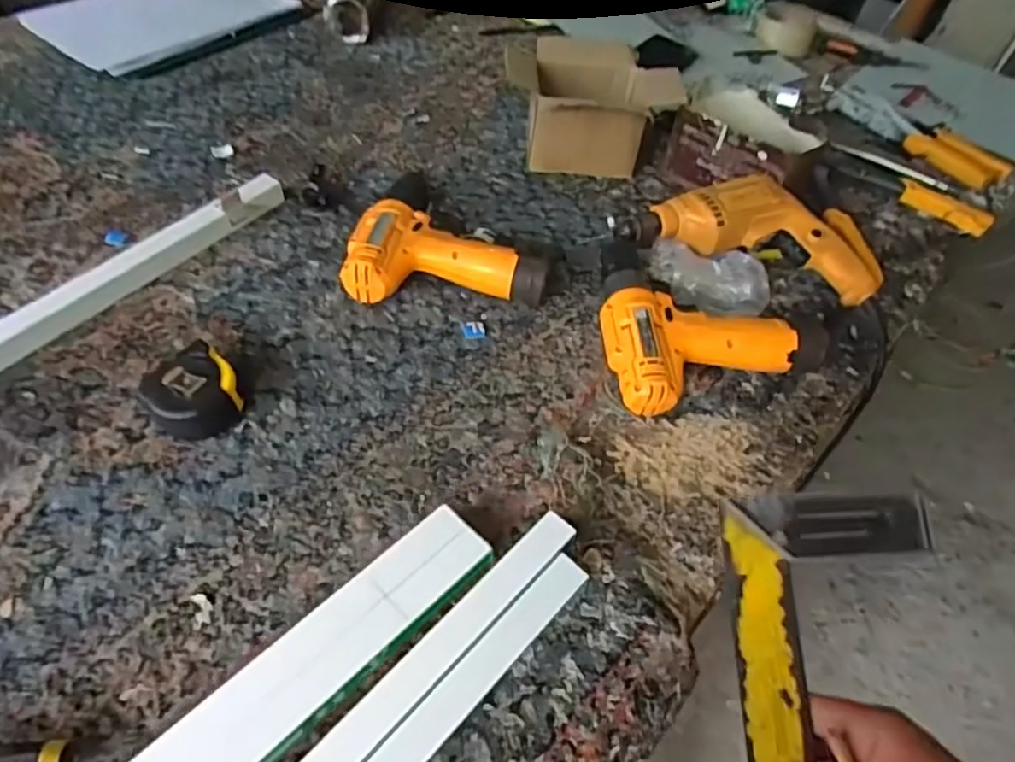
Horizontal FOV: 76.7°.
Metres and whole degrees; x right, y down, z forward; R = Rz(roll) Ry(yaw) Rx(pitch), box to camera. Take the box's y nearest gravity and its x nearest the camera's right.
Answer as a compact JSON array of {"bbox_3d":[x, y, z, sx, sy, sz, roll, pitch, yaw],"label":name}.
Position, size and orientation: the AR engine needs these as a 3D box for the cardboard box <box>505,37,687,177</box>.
[{"bbox_3d":[0.103,-0.324,0.788,0.196,0.104,0.131,4,51,-2],"label":"cardboard box"}]

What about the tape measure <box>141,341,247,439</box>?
[{"bbox_3d":[-0.254,0.013,0.519,0.066,0.048,0.063,-33,61,-28],"label":"tape measure"}]

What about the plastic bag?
[{"bbox_3d":[0.205,-0.108,0.657,0.118,0.038,0.089,17,51,8],"label":"plastic bag"}]

